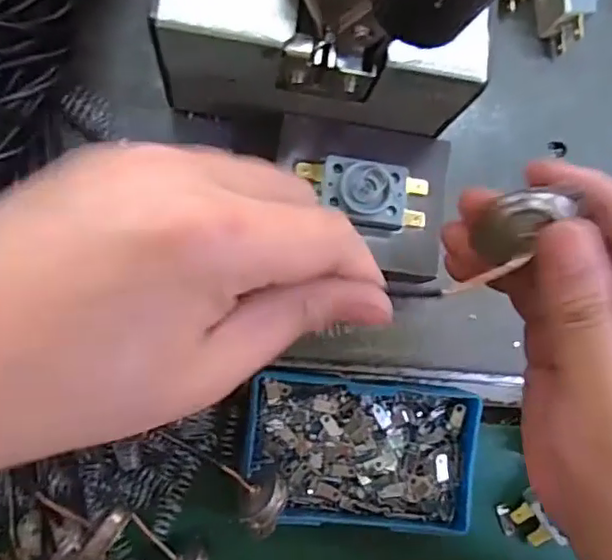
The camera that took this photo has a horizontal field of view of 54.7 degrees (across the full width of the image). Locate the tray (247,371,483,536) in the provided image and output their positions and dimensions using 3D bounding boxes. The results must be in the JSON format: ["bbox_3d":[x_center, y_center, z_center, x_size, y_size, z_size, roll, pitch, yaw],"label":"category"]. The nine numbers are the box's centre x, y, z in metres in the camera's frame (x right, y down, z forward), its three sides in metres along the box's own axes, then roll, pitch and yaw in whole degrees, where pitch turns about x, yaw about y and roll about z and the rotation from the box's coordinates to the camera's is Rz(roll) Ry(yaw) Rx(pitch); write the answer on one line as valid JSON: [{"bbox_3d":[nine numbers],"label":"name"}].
[{"bbox_3d":[0.027,0.086,0.298,0.112,0.023,0.069,7,84,-8],"label":"tray"}]

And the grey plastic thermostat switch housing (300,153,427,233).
[{"bbox_3d":[0.026,-0.038,0.264,0.057,0.012,0.029,9,84,-8],"label":"grey plastic thermostat switch housing"}]

